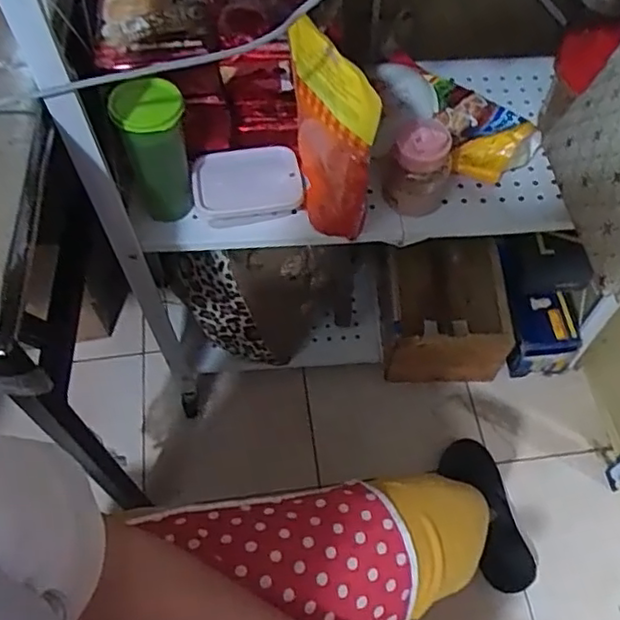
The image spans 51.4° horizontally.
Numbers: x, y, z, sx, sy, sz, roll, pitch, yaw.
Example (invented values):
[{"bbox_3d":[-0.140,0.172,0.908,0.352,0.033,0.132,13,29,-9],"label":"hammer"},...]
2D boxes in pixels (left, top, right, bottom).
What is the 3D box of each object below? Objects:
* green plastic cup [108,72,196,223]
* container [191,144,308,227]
[{"bbox_3d":[-0.176,-0.177,0.764,0.073,0.199,0.071,0,60,0],"label":"green plastic cup"},{"bbox_3d":[-0.078,-0.157,0.809,0.131,0.040,0.087,-14,61,-7],"label":"container"}]

